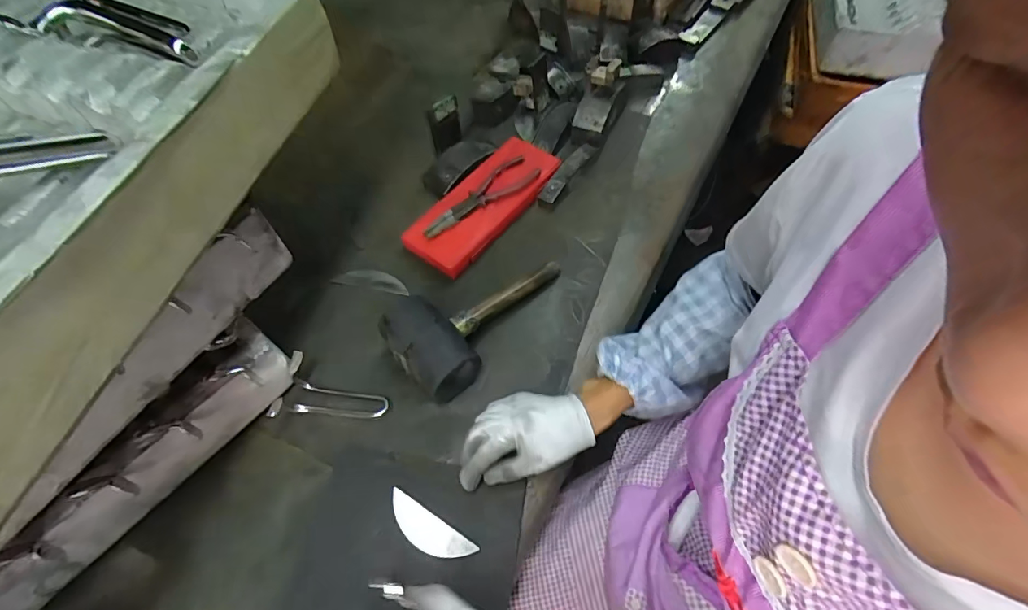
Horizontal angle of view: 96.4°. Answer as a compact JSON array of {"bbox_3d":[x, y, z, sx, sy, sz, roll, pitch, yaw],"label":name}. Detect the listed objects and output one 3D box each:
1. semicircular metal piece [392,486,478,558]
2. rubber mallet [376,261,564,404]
[{"bbox_3d":[-0.085,0.220,0.446,0.095,0.005,0.033,30,69,15],"label":"semicircular metal piece"},{"bbox_3d":[-0.035,0.003,0.557,0.239,0.074,0.120,-37,63,-19],"label":"rubber mallet"}]

